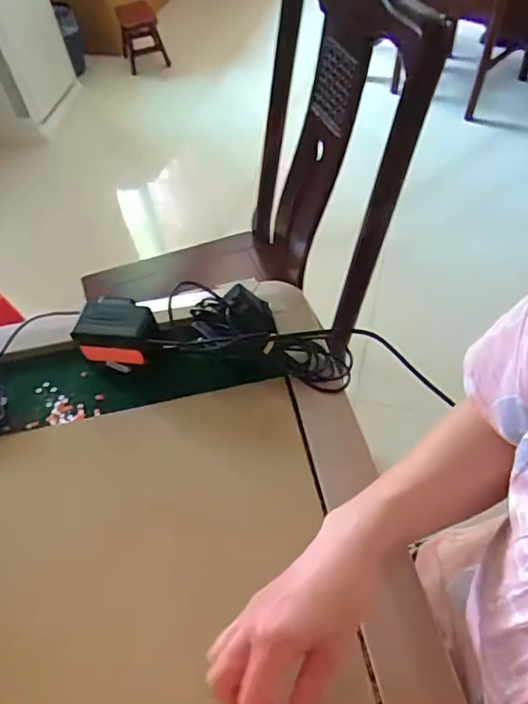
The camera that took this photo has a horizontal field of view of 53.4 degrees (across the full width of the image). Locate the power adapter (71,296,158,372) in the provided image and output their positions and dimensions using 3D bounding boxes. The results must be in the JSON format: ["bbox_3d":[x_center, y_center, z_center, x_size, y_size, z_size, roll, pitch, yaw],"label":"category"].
[{"bbox_3d":[-0.150,-0.020,0.556,0.084,0.058,0.055,3,52,9],"label":"power adapter"}]

